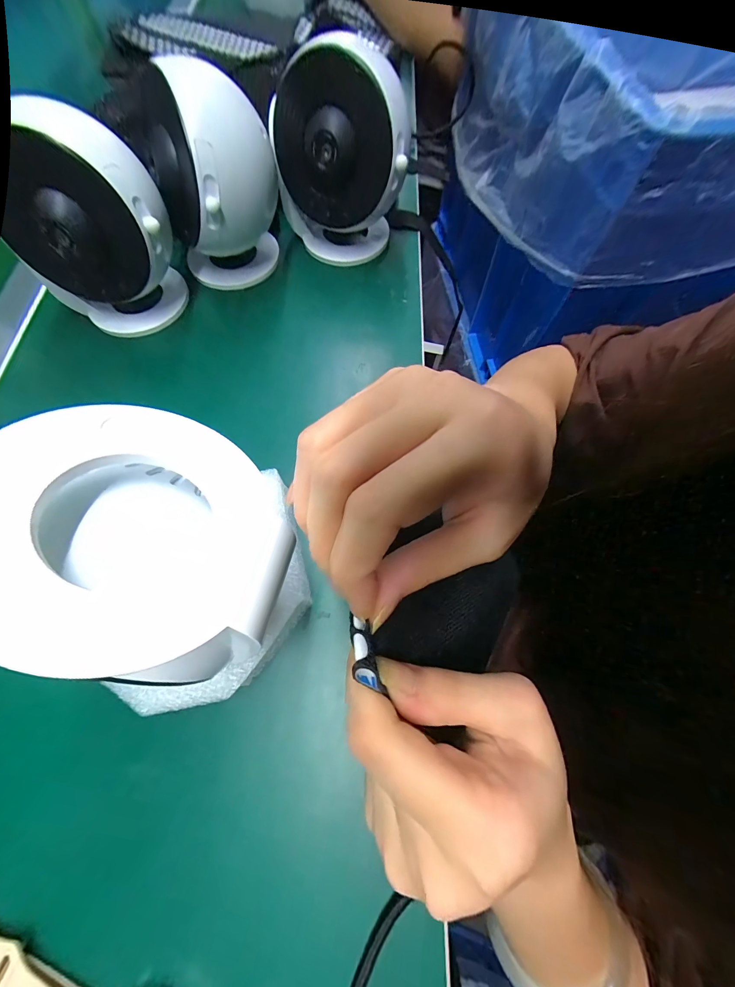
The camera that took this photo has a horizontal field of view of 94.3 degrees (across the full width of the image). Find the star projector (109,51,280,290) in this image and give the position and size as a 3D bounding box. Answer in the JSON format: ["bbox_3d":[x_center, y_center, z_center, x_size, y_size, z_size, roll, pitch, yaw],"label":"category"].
[{"bbox_3d":[-0.118,-0.241,0.268,0.080,0.117,0.097,27,72,11],"label":"star projector"}]

